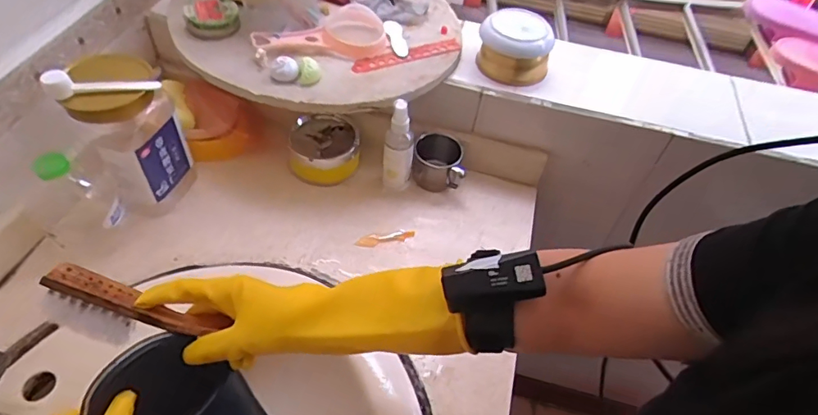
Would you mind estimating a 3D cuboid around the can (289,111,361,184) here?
[{"bbox_3d":[-0.120,-0.080,0.708,0.095,0.067,0.090,3,50,-4],"label":"can"}]

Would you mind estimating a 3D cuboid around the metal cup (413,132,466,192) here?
[{"bbox_3d":[0.044,-0.065,0.712,0.070,0.064,0.066,3,50,-4],"label":"metal cup"}]

